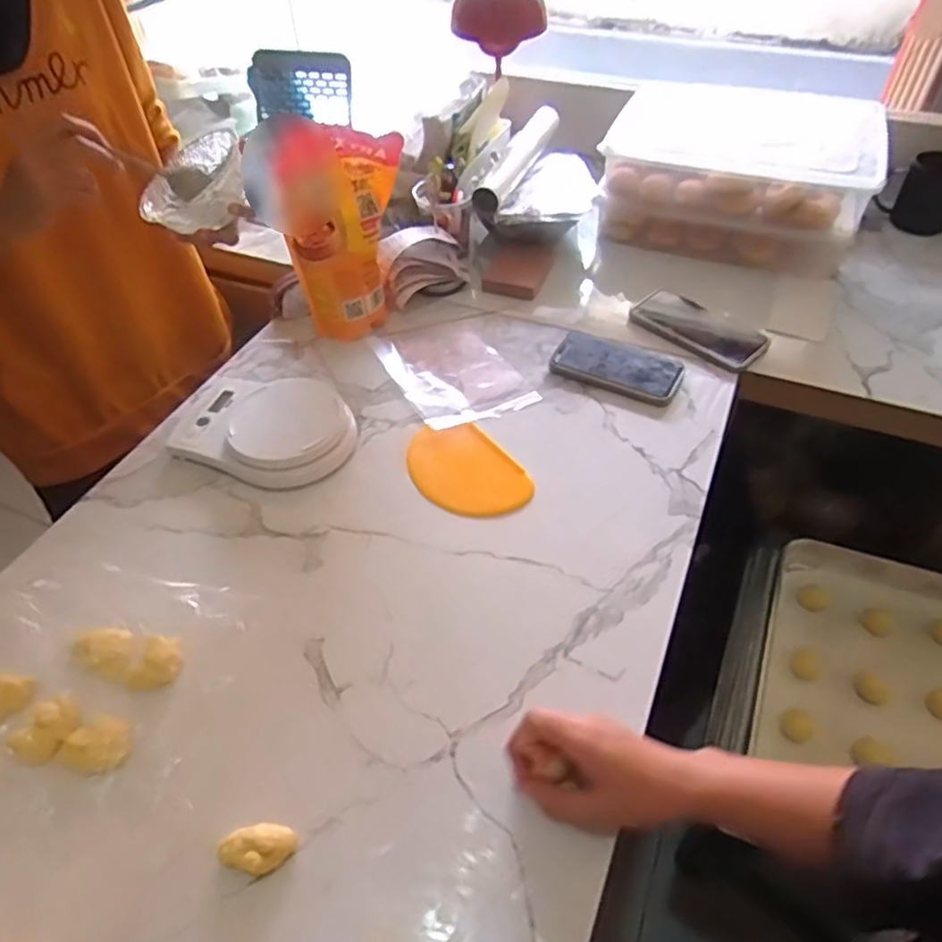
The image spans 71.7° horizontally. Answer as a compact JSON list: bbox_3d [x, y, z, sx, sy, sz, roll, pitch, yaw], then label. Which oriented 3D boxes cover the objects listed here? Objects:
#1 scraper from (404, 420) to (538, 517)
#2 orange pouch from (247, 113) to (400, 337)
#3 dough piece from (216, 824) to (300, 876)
[{"bbox_3d":[-0.006,0.000,0.693,0.100,0.006,0.146,-29,52,-17],"label":"scraper"},{"bbox_3d":[-0.151,-0.276,0.795,0.152,0.250,0.055,-25,53,-20],"label":"orange pouch"},{"bbox_3d":[-0.147,0.262,0.451,0.050,0.021,0.029,-1,49,2],"label":"dough piece"}]

